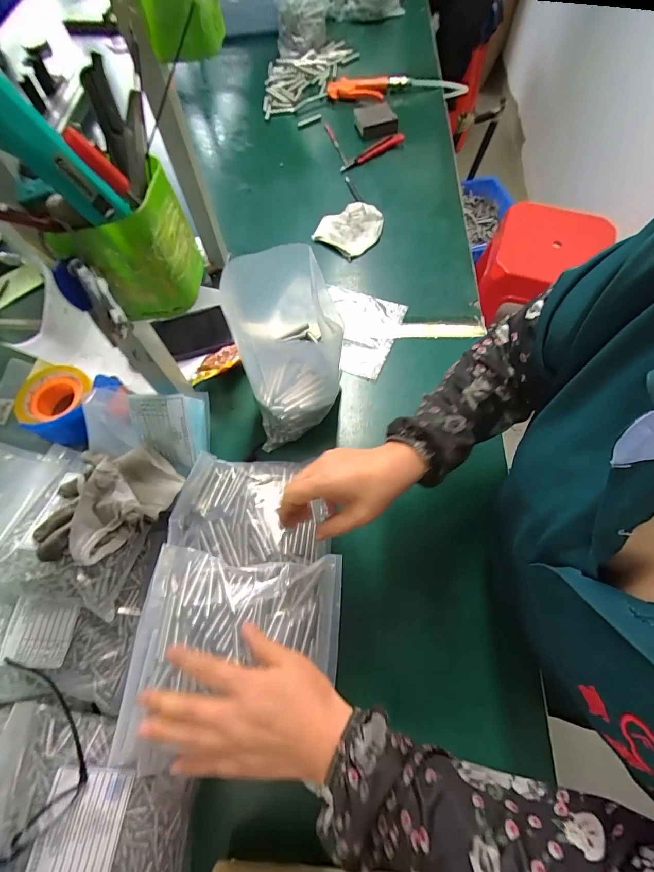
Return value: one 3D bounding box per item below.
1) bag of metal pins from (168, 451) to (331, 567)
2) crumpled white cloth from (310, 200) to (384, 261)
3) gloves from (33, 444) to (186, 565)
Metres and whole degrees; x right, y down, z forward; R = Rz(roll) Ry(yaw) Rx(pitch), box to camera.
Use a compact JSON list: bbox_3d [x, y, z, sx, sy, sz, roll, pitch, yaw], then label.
[{"bbox_3d":[-0.098,0.092,0.434,0.181,0.036,0.140,1,65,2],"label":"bag of metal pins"},{"bbox_3d":[0.041,-0.380,0.651,0.095,0.032,0.101,33,70,16],"label":"crumpled white cloth"},{"bbox_3d":[-0.260,0.075,0.421,0.119,0.041,0.158,32,70,15],"label":"gloves"}]

